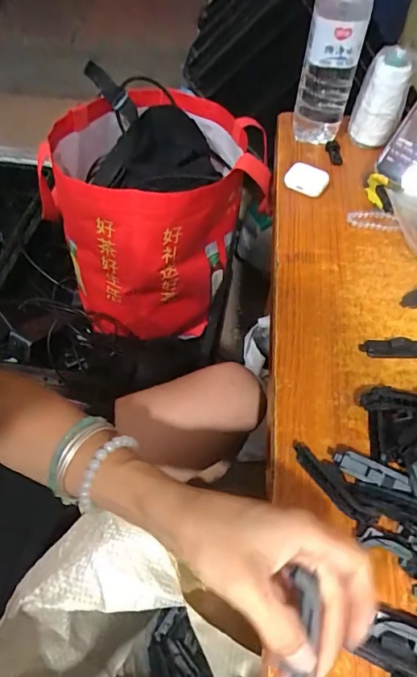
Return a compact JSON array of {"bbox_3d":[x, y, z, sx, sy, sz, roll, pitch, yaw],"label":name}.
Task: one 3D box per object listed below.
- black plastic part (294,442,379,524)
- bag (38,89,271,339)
[{"bbox_3d":[0.092,0.109,0.343,0.013,0.013,0.077,-33,59,-22],"label":"black plastic part"},{"bbox_3d":[-0.077,-0.197,0.751,0.328,0.289,0.272,3,54,1],"label":"bag"}]

